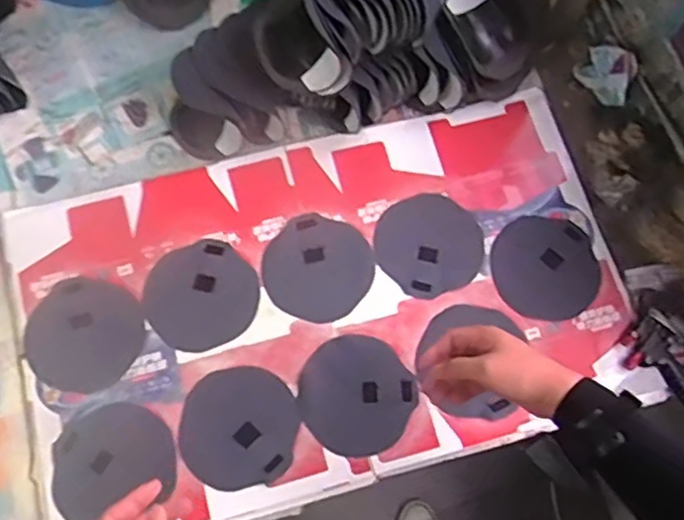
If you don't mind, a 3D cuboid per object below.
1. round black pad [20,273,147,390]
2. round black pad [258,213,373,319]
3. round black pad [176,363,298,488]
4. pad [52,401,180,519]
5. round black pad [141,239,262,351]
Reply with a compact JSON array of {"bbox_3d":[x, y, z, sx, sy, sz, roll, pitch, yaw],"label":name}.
[{"bbox_3d":[-0.332,0.095,0.862,0.147,0.007,0.141,0,72,-1],"label":"round black pad"},{"bbox_3d":[-0.031,0.008,0.901,0.141,0.005,0.137,2,73,-5],"label":"round black pad"},{"bbox_3d":[-0.127,0.205,0.827,0.140,0.010,0.143,0,72,-1],"label":"round black pad"},{"bbox_3d":[-0.284,0.246,0.830,0.149,0.009,0.130,-18,73,-7],"label":"pad"},{"bbox_3d":[-0.186,0.044,0.879,0.144,0.007,0.136,0,72,-1],"label":"round black pad"}]

